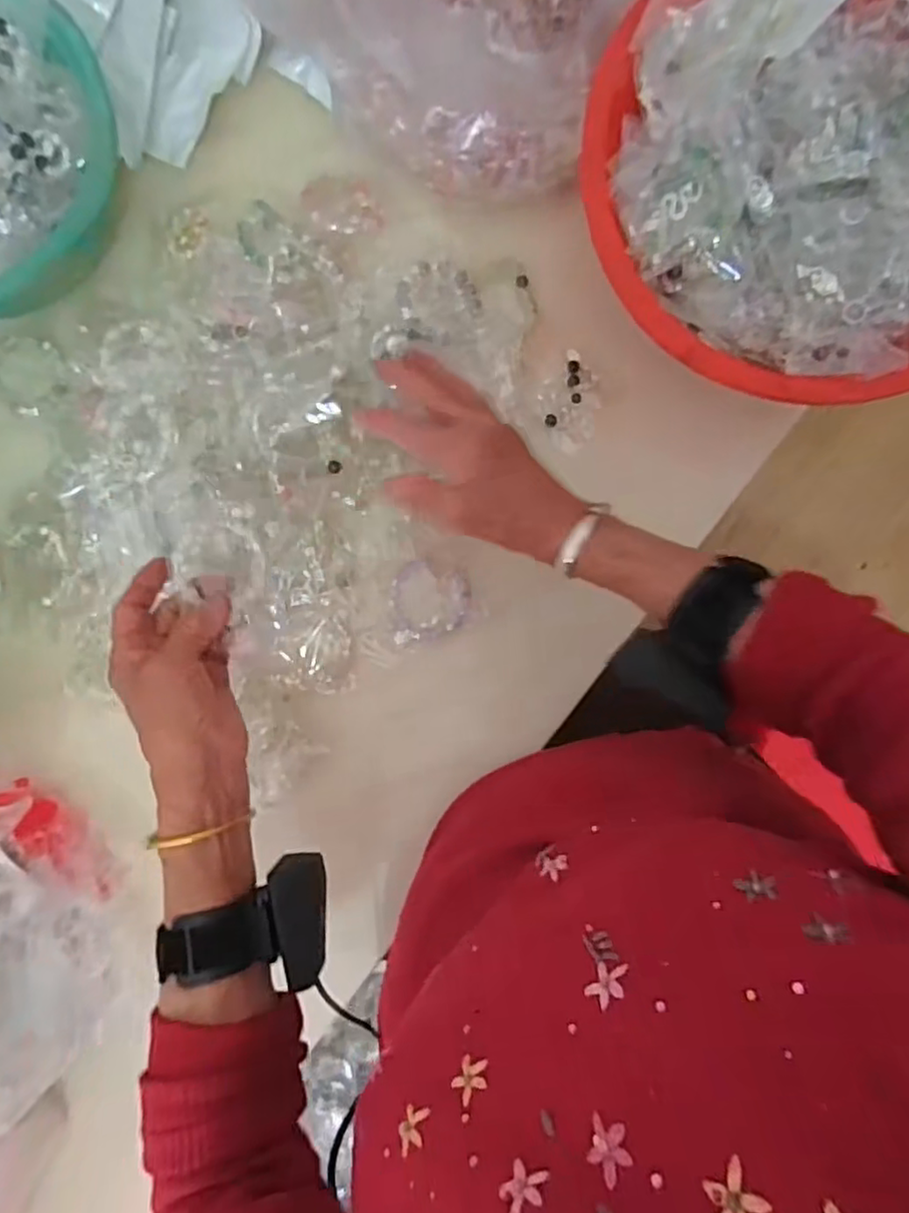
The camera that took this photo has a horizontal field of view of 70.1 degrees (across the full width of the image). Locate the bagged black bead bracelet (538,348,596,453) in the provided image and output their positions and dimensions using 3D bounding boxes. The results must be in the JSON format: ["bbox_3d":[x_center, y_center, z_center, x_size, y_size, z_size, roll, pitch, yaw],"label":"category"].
[{"bbox_3d":[0.086,-0.156,0.494,0.041,0.009,0.071,0,89,4],"label":"bagged black bead bracelet"}]

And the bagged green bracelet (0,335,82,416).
[{"bbox_3d":[-0.336,-0.186,0.510,0.066,0.006,0.059,43,92,4],"label":"bagged green bracelet"}]

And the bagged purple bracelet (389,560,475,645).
[{"bbox_3d":[-0.018,-0.005,0.491,0.061,0.011,0.060,-6,88,4],"label":"bagged purple bracelet"}]

